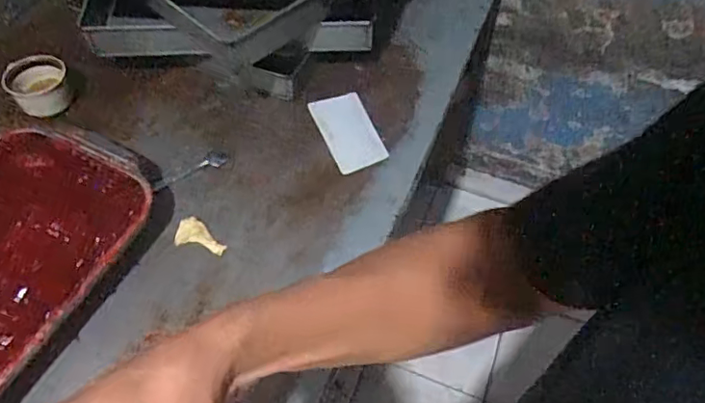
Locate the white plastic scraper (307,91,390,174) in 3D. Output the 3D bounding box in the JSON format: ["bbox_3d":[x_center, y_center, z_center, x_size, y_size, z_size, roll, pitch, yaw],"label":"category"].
[{"bbox_3d":[-0.006,-0.113,0.885,0.083,0.010,0.140,-20,65,-9],"label":"white plastic scraper"}]

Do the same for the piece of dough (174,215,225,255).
[{"bbox_3d":[-0.208,0.046,0.772,0.072,0.010,0.042,11,56,6],"label":"piece of dough"}]

